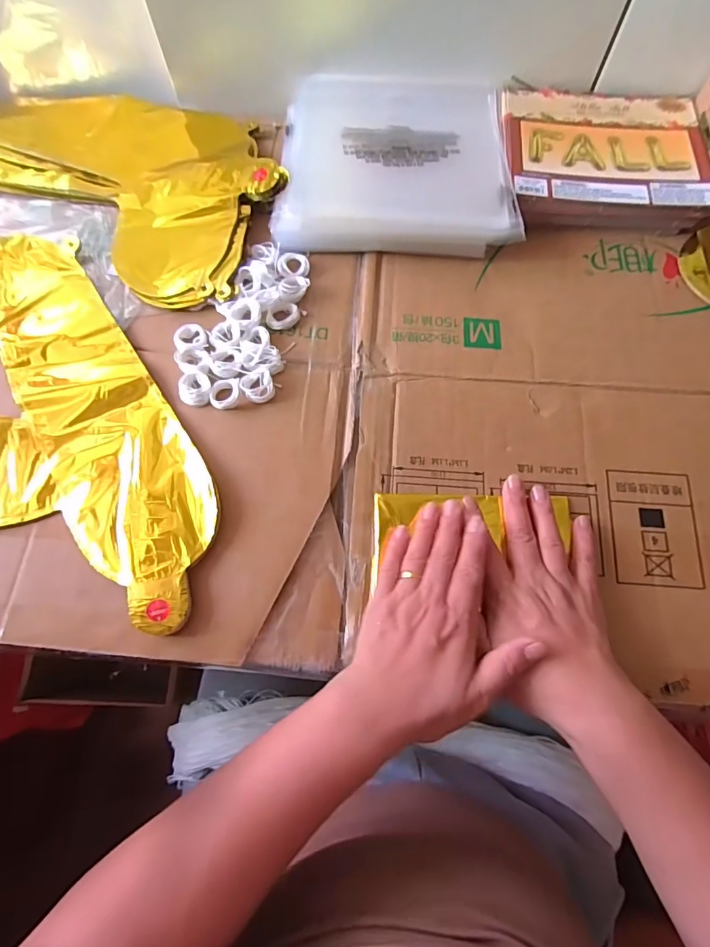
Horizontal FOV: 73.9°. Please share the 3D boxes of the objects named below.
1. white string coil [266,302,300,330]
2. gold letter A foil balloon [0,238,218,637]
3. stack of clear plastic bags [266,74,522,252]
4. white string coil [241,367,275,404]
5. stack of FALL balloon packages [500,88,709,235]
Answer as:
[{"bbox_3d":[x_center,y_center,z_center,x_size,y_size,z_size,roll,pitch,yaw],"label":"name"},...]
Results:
[{"bbox_3d":[-0.064,-0.142,0.422,0.028,0.008,0.024,-9,71,-3],"label":"white string coil"},{"bbox_3d":[-0.298,-0.057,0.388,0.375,0.015,0.336,0,71,0],"label":"gold letter A foil balloon"},{"bbox_3d":[0.037,-0.321,0.476,0.225,0.033,0.243,-1,71,0],"label":"stack of clear plastic bags"},{"bbox_3d":[-0.082,-0.074,0.397,0.025,0.013,0.029,-24,72,-8],"label":"white string coil"},{"bbox_3d":[0.247,-0.320,0.475,0.190,0.028,0.168,2,71,1],"label":"stack of FALL balloon packages"}]

